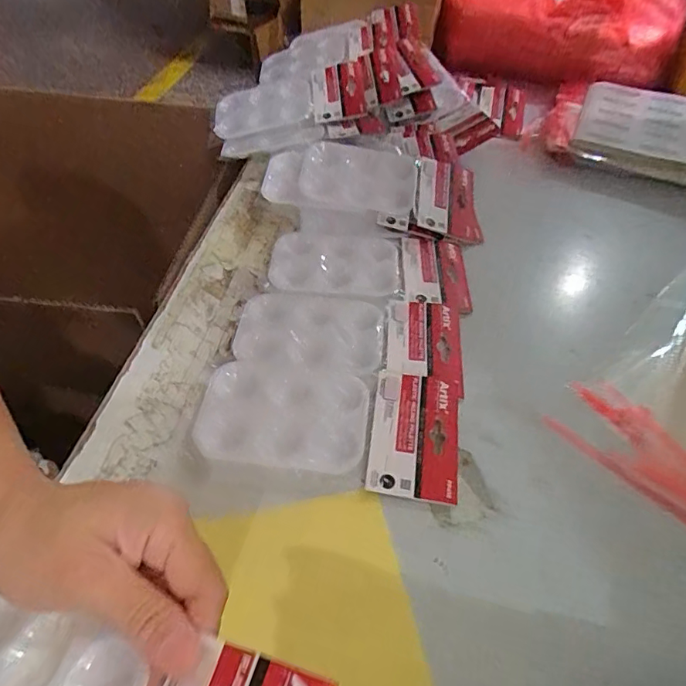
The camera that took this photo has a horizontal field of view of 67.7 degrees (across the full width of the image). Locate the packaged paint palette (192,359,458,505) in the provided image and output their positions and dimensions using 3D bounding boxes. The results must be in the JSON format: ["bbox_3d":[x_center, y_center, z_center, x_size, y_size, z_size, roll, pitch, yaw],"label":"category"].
[{"bbox_3d":[-0.011,0.058,0.387,0.191,0.017,0.097,9,49,5],"label":"packaged paint palette"}]

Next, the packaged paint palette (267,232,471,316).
[{"bbox_3d":[0.025,-0.075,0.503,0.193,0.011,0.097,8,49,5],"label":"packaged paint palette"}]

